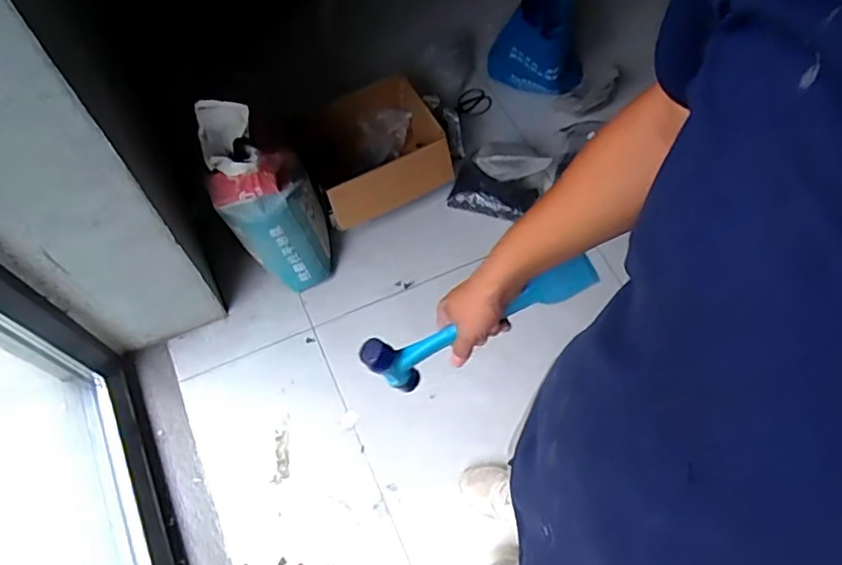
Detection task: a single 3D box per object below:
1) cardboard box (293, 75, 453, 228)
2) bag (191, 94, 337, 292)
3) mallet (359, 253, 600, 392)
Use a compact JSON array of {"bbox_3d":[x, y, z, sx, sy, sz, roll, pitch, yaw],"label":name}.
[{"bbox_3d":[-0.118,-0.356,1.632,0.377,0.192,0.291,-28,69,-12],"label":"cardboard box"},{"bbox_3d":[-0.344,-0.167,1.364,0.227,0.528,0.187,-16,67,-7],"label":"bag"},{"bbox_3d":[0.065,0.035,0.713,0.284,0.088,0.042,-32,33,17],"label":"mallet"}]

